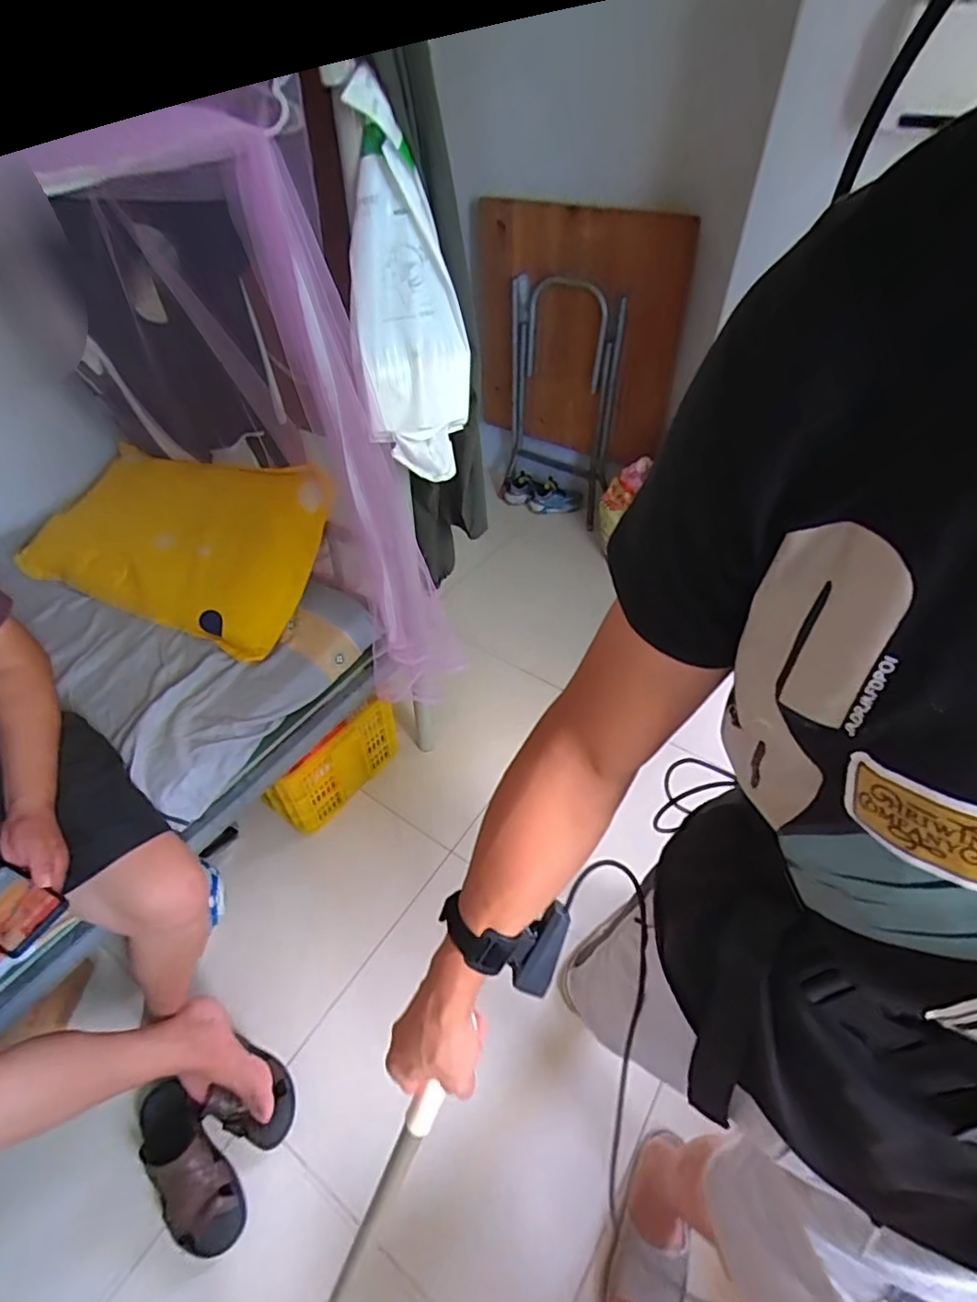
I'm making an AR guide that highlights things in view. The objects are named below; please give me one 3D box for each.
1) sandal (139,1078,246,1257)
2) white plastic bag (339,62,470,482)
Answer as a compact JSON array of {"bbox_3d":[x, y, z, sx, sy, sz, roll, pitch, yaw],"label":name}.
[{"bbox_3d":[-0.513,0.862,0.976,0.111,0.077,0.266,-33,54,-28],"label":"sandal"},{"bbox_3d":[-0.112,-0.461,0.768,0.149,0.421,0.071,-11,22,-10],"label":"white plastic bag"}]

